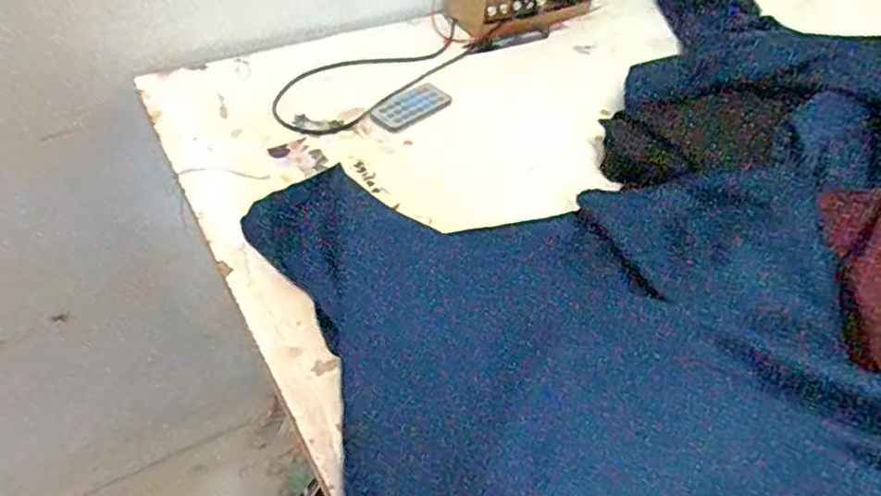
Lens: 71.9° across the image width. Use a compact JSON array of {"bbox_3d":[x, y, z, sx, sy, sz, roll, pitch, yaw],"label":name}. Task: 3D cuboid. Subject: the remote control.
[{"bbox_3d":[-0.031,-0.147,0.623,0.046,0.007,0.089,38,55,26],"label":"remote control"}]

